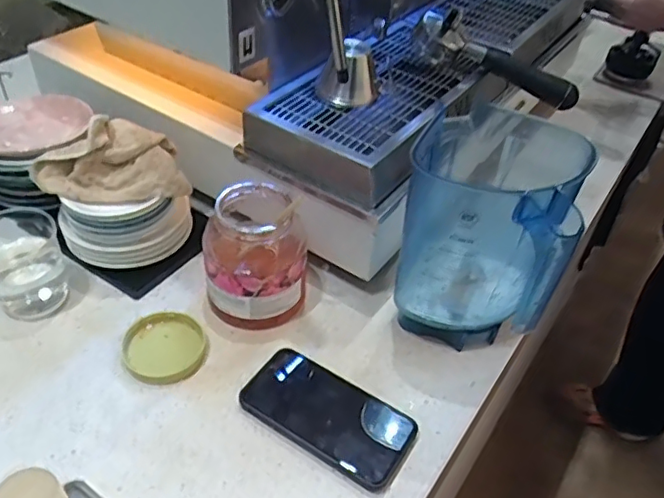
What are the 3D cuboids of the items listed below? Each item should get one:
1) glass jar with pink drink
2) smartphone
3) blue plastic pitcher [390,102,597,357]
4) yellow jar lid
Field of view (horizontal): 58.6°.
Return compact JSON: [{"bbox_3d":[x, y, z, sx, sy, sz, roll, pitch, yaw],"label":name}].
[{"bbox_3d":[-0.081,0.009,0.624,0.105,0.134,0.088,0,43,-8],"label":"glass jar with pink drink"},{"bbox_3d":[-0.004,0.155,0.561,0.161,0.018,0.081,27,46,20],"label":"smartphone"},{"bbox_3d":[0.149,-0.006,0.603,0.152,0.234,0.162,21,45,16],"label":"blue plastic pitcher"},{"bbox_3d":[-0.170,0.100,0.605,0.080,0.022,0.078,4,42,-4],"label":"yellow jar lid"}]

